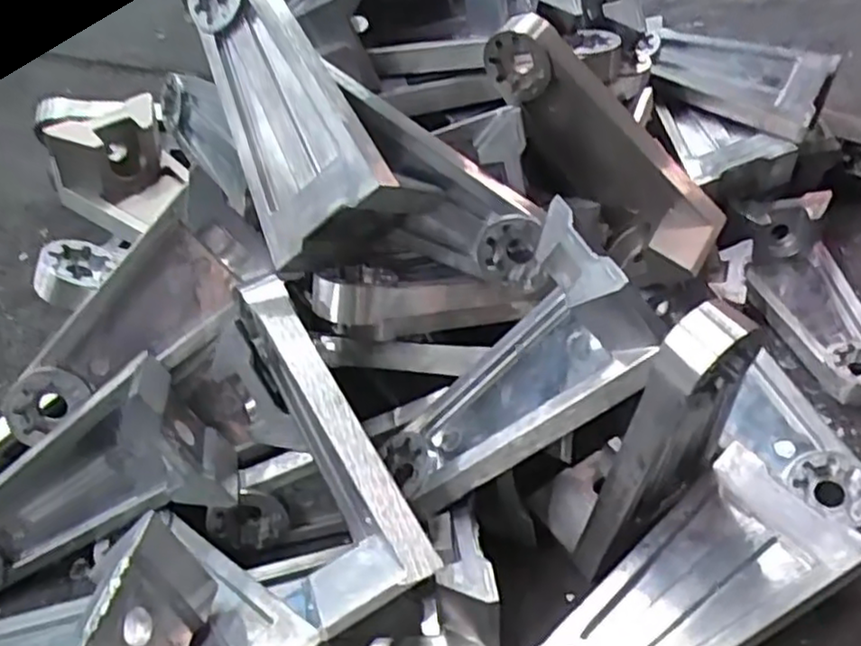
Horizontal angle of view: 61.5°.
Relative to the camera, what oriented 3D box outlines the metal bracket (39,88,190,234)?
[{"bbox_3d":[-0.112,-0.062,0.268,0.038,0.037,0.042,16,44,23],"label":"metal bracket"}]

